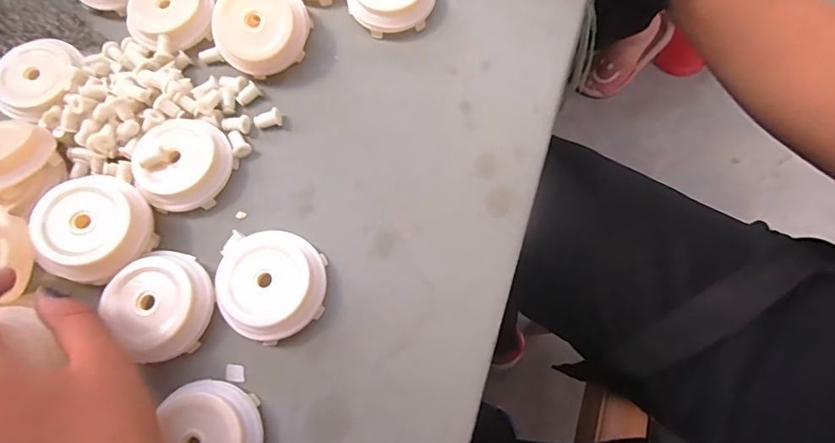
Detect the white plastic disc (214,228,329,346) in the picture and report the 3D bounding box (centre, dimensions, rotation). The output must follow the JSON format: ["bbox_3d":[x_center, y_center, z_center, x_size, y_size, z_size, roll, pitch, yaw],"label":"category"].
[{"bbox_3d":[-0.079,0.034,0.258,0.056,0.019,0.058,-7,70,0],"label":"white plastic disc"}]

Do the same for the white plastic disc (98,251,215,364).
[{"bbox_3d":[-0.137,0.044,0.254,0.048,0.019,0.051,-1,70,3],"label":"white plastic disc"}]

